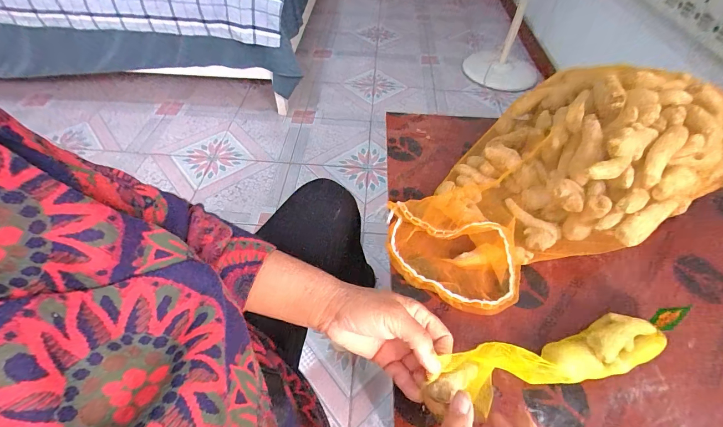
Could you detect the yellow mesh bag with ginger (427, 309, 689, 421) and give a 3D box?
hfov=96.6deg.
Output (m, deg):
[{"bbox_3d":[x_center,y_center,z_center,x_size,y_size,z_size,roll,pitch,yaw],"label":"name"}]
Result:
[{"bbox_3d":[0.214,0.156,0.344,0.346,0.056,0.056,-1,50,-19],"label":"yellow mesh bag with ginger"}]

